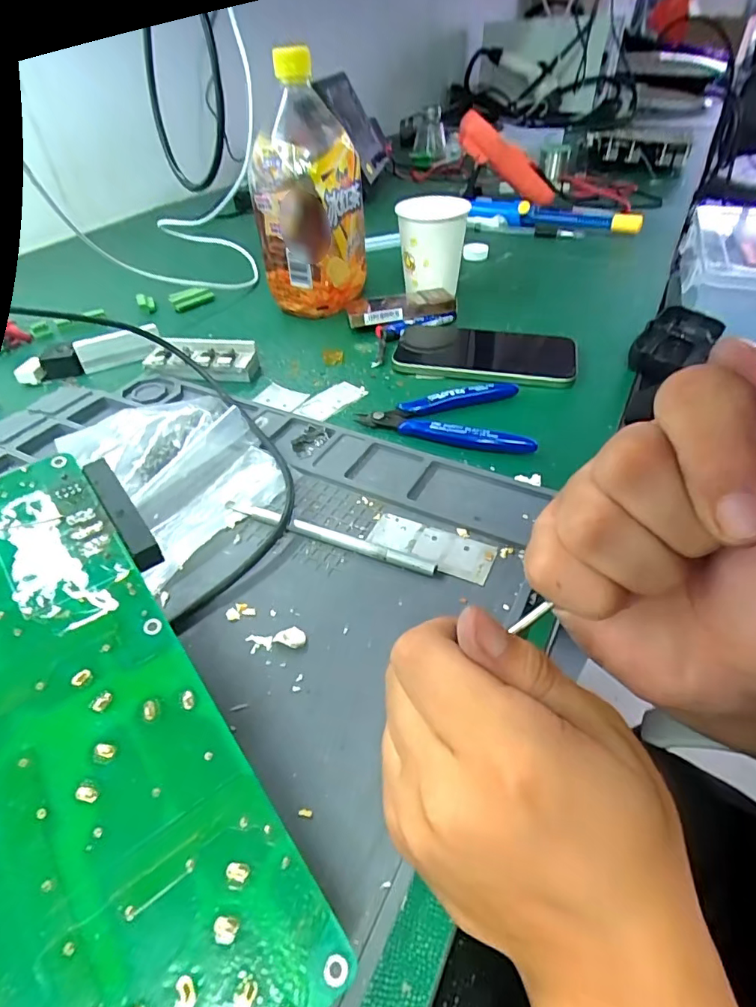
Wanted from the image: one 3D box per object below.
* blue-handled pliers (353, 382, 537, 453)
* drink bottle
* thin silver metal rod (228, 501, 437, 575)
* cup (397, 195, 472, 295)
[{"bbox_3d":[0.051,-0.069,0.368,0.121,0.012,0.072,10,44,13],"label":"blue-handled pliers"},{"bbox_3d":[-0.064,-0.275,0.469,0.099,0.190,0.084,-1,43,2],"label":"drink bottle"},{"bbox_3d":[-0.029,0.018,0.285,0.129,0.006,0.008,16,46,19],"label":"thin silver metal rod"},{"bbox_3d":[0.053,-0.251,0.509,0.064,0.085,0.063,6,44,9],"label":"cup"}]

